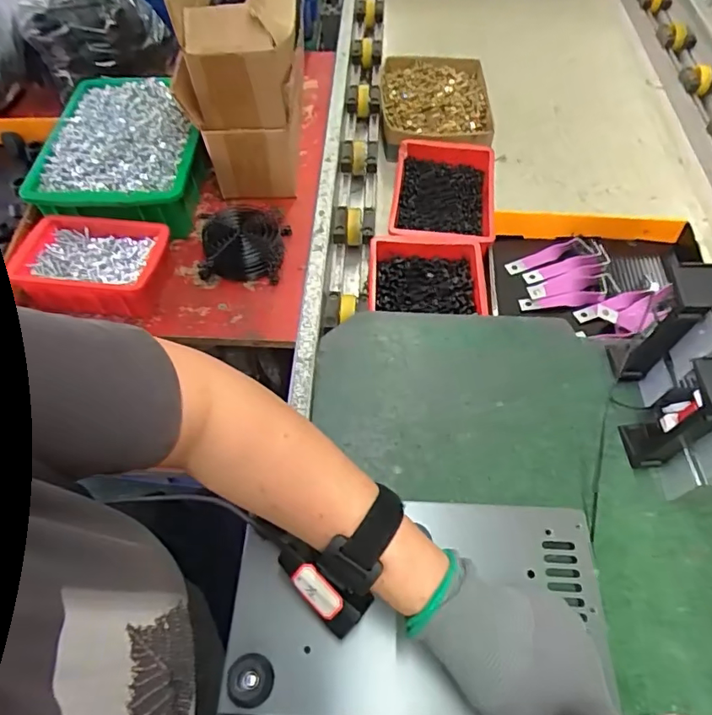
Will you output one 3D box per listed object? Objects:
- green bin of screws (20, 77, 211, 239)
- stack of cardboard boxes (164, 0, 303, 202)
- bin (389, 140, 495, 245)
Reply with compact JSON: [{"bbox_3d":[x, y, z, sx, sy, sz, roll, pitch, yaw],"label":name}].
[{"bbox_3d":[-0.283,-0.256,0.648,0.185,0.076,0.242,-2,57,0],"label":"green bin of screws"},{"bbox_3d":[-0.145,-0.425,0.689,0.167,0.225,0.411,-10,58,-5],"label":"stack of cardboard boxes"},{"bbox_3d":[0.118,-0.218,0.719,0.137,0.059,0.204,5,58,4],"label":"bin"}]

